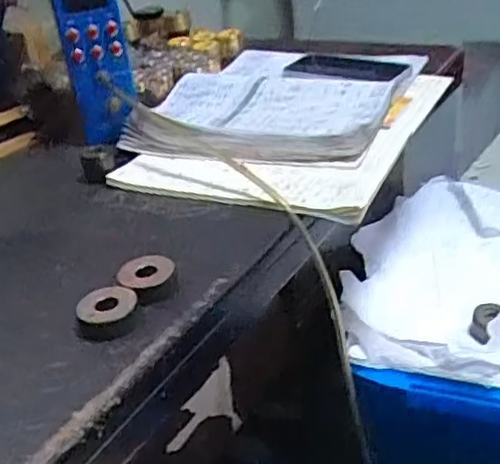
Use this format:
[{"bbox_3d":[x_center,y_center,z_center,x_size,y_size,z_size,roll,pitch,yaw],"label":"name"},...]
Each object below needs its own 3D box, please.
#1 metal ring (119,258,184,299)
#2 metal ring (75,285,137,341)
[{"bbox_3d":[-0.073,0.028,0.481,0.041,0.005,0.032,-24,42,-21],"label":"metal ring"},{"bbox_3d":[-0.096,0.054,0.452,0.038,0.015,0.043,-6,30,2],"label":"metal ring"}]

